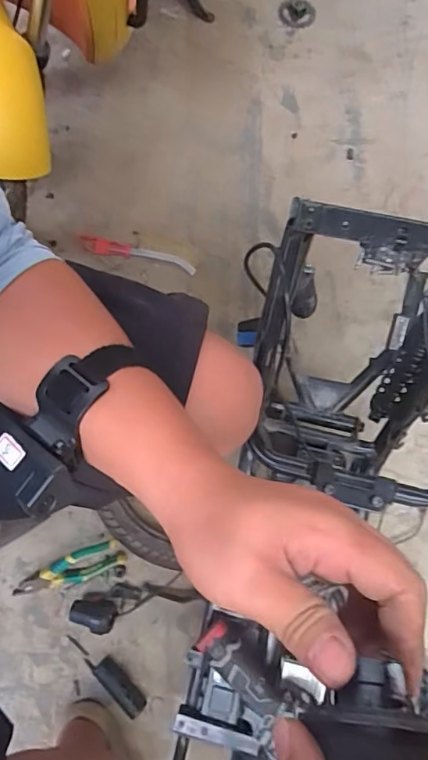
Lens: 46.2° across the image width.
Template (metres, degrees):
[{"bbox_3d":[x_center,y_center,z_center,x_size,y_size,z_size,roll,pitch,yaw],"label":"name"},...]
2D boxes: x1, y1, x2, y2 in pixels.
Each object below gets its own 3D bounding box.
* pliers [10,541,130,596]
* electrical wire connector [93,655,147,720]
[{"bbox_3d":[-0.247,0.324,0.853,0.190,0.035,0.049,-22,77,-7],"label":"pliers"},{"bbox_3d":[-0.153,0.500,0.818,0.100,0.025,0.033,40,78,21],"label":"electrical wire connector"}]

